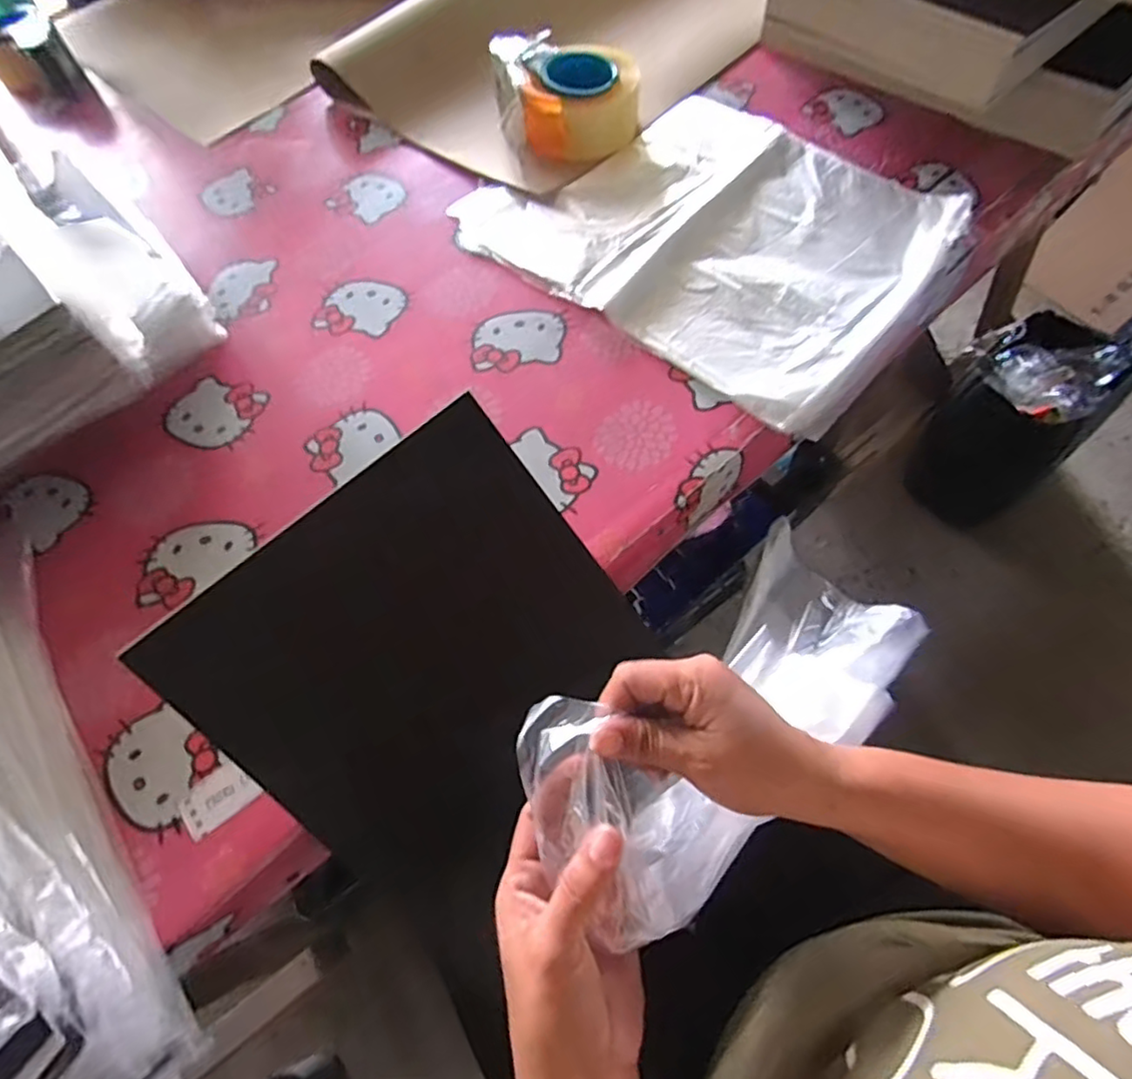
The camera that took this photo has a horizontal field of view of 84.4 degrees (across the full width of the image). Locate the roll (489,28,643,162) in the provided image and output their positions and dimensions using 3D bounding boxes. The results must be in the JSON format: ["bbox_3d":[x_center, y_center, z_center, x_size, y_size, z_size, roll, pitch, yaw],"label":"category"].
[{"bbox_3d":[0.003,-0.482,0.669,0.136,0.053,0.150,-17,63,-5],"label":"roll"}]

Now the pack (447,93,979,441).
[{"bbox_3d":[0.140,-0.304,0.598,0.412,0.028,0.316,39,72,20],"label":"pack"}]

